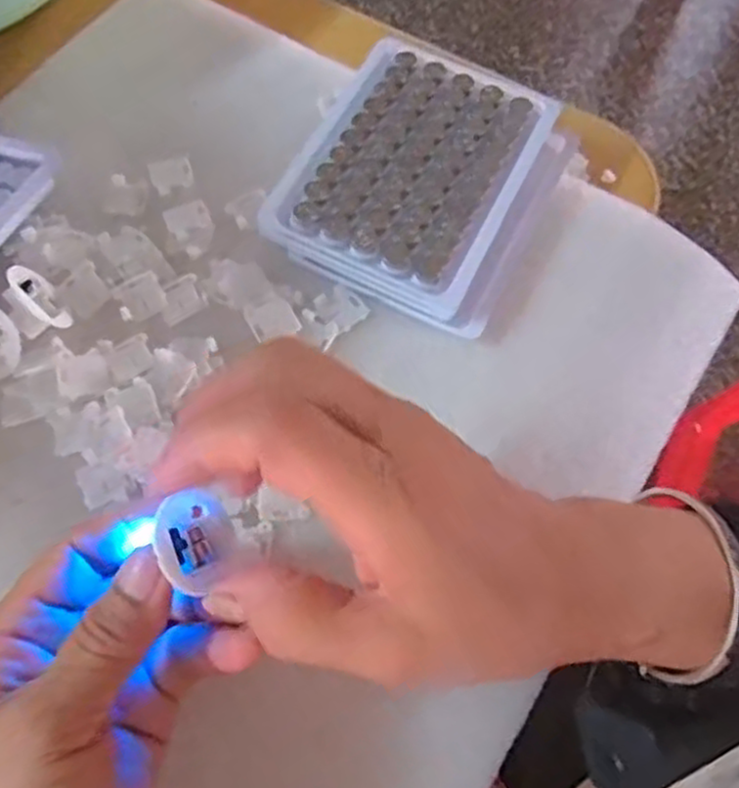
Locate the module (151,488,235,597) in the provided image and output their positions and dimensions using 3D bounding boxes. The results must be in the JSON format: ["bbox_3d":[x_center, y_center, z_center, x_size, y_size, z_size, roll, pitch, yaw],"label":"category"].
[{"bbox_3d":[-0.054,0.047,0.237,0.004,0.034,0.030,-23,79,25],"label":"module"}]

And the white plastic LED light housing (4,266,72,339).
[{"bbox_3d":[-0.147,-0.040,0.326,0.016,0.028,0.029,-30,72,6],"label":"white plastic LED light housing"}]

